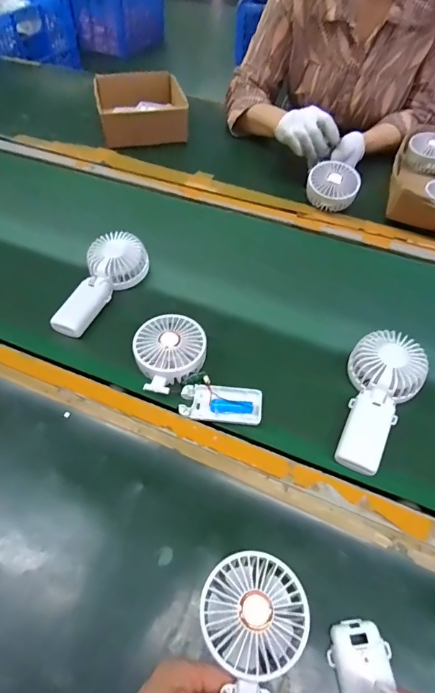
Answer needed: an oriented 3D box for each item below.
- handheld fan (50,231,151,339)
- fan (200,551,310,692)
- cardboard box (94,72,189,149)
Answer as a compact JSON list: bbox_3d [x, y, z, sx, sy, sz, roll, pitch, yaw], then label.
[{"bbox_3d":[-0.158,-0.089,0.590,0.080,0.045,0.172,11,52,8],"label":"handheld fan"},{"bbox_3d":[0.023,0.256,0.316,0.080,0.030,0.179,7,56,5],"label":"fan"},{"bbox_3d":[-0.165,-0.525,0.932,0.185,0.061,0.237,-9,52,-8],"label":"cardboard box"}]

